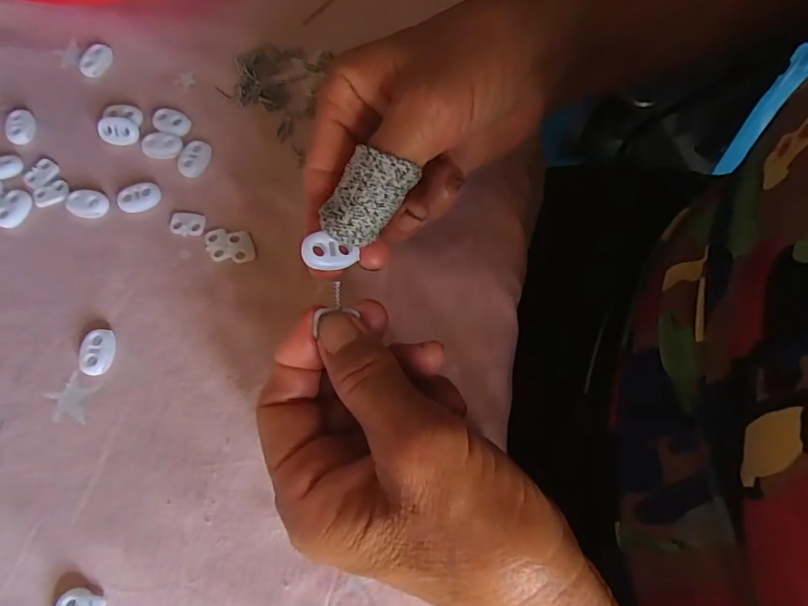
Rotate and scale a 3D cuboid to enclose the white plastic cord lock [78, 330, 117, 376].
[{"bbox_3d":[-0.149,0.024,0.241,0.014,0.006,0.022,4,71,2],"label":"white plastic cord lock"}]

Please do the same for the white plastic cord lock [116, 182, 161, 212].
[{"bbox_3d":[-0.144,-0.057,0.270,0.022,0.006,0.014,-15,71,-5],"label":"white plastic cord lock"}]

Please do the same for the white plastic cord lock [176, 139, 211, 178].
[{"bbox_3d":[-0.118,-0.081,0.278,0.017,0.005,0.022,14,71,5],"label":"white plastic cord lock"}]

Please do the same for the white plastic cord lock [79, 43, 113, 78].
[{"bbox_3d":[-0.187,-0.148,0.302,0.016,0.006,0.022,40,75,13],"label":"white plastic cord lock"}]

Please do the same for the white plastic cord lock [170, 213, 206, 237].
[{"bbox_3d":[-0.116,-0.043,0.265,0.019,0.004,0.013,12,71,4],"label":"white plastic cord lock"}]

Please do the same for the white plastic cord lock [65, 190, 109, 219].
[{"bbox_3d":[-0.172,-0.053,0.269,0.023,0.006,0.014,9,71,3],"label":"white plastic cord lock"}]

